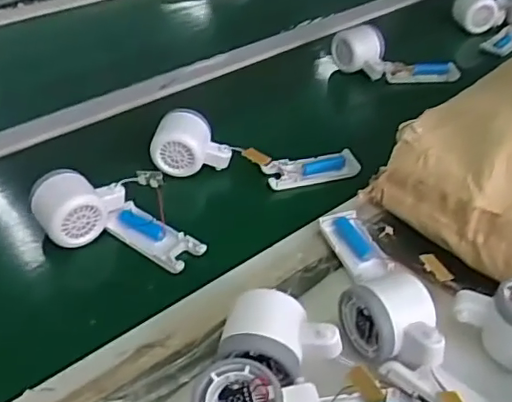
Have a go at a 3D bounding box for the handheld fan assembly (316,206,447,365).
[{"bbox_3d":[0.097,0.061,0.484,0.065,0.053,0.186,-3,39,-6],"label":"handheld fan assembly"}]

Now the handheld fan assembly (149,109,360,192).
[{"bbox_3d":[0.001,-0.054,0.631,0.218,0.058,0.058,4,39,4],"label":"handheld fan assembly"}]

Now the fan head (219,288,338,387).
[{"bbox_3d":[0.017,0.104,0.420,0.079,0.056,0.051,9,40,8],"label":"fan head"}]

